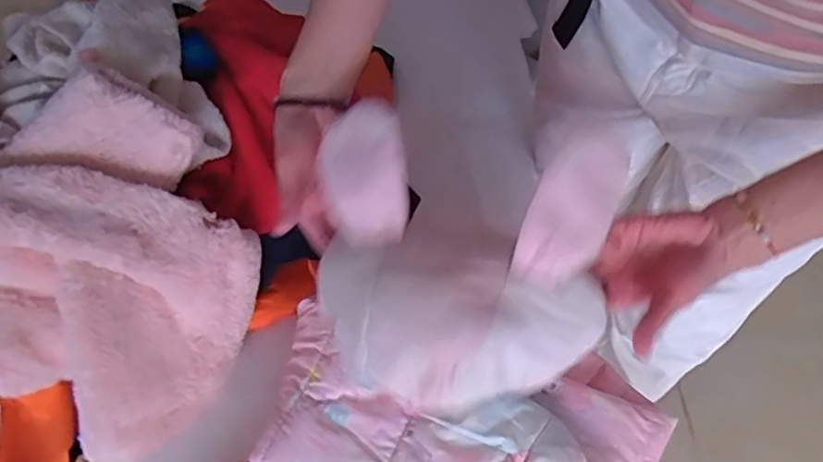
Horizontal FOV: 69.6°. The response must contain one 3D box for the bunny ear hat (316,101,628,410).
[{"bbox_3d":[0.041,0.016,0.435,0.209,0.131,0.188,-2,57,-3],"label":"bunny ear hat"}]

